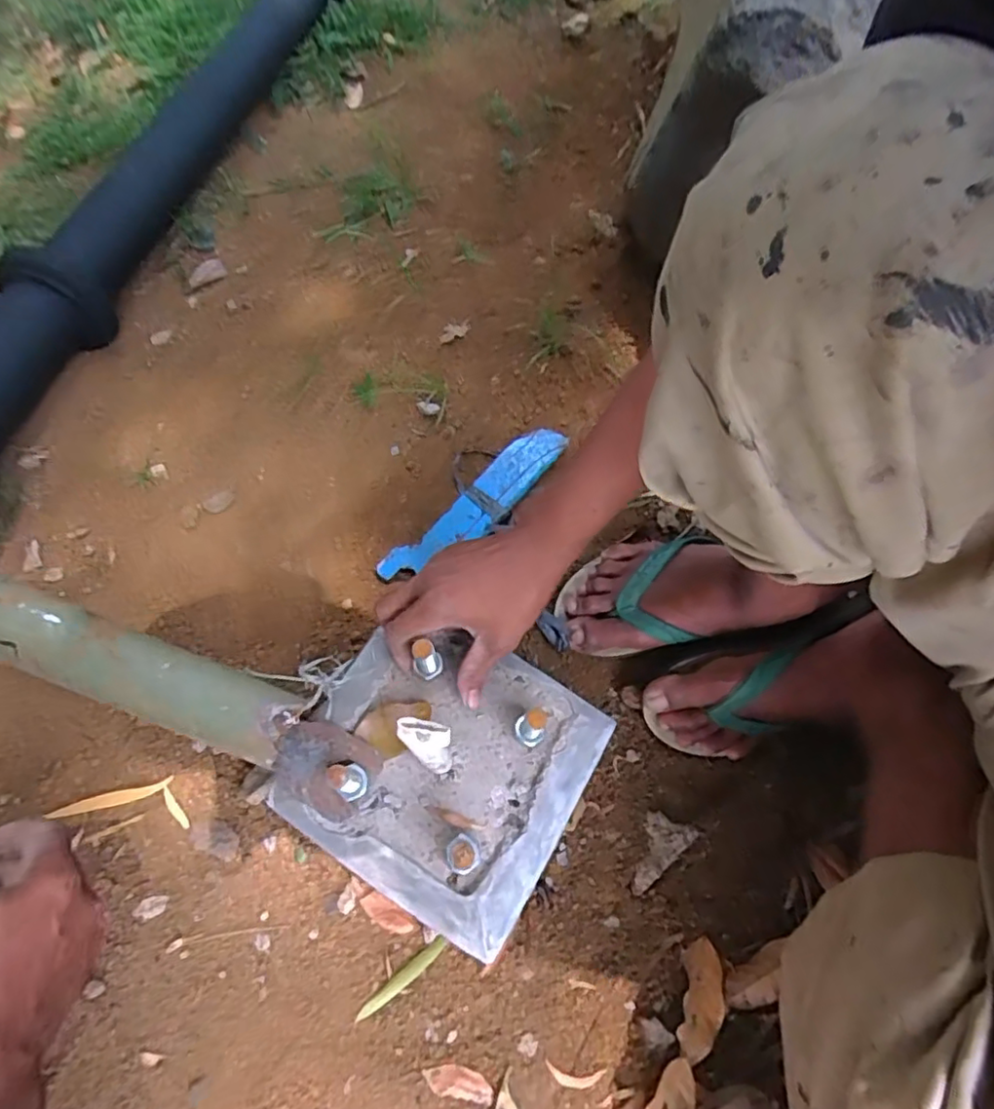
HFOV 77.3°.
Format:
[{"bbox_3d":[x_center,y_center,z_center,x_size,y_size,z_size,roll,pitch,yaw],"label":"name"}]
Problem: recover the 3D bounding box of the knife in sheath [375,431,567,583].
[{"bbox_3d":[-0.019,-0.054,0.666,0.057,0.012,0.245,40,71,19],"label":"knife in sheath"}]

